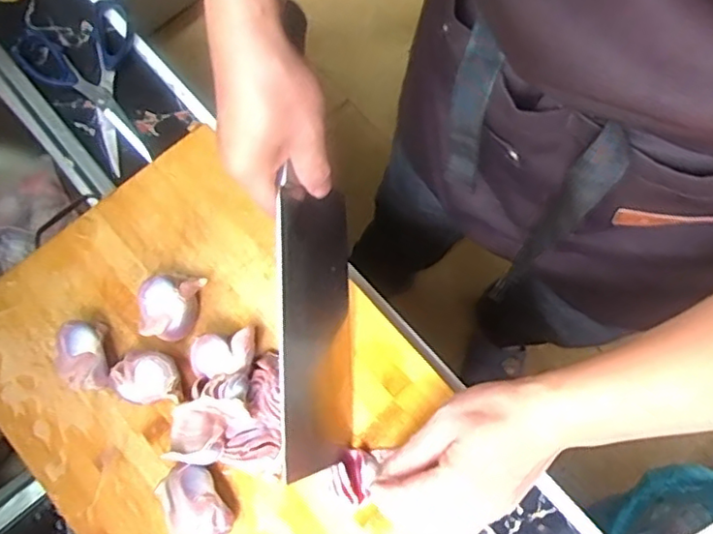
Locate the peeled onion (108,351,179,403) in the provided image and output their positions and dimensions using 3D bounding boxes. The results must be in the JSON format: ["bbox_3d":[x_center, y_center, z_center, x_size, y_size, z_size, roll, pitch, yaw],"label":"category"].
[{"bbox_3d":[-0.157,0.084,0.471,0.050,0.028,0.038,-1,73,2],"label":"peeled onion"}]

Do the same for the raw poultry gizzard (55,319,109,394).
[{"bbox_3d":[-0.209,0.070,0.481,0.035,0.027,0.054,-19,73,-4],"label":"raw poultry gizzard"}]

